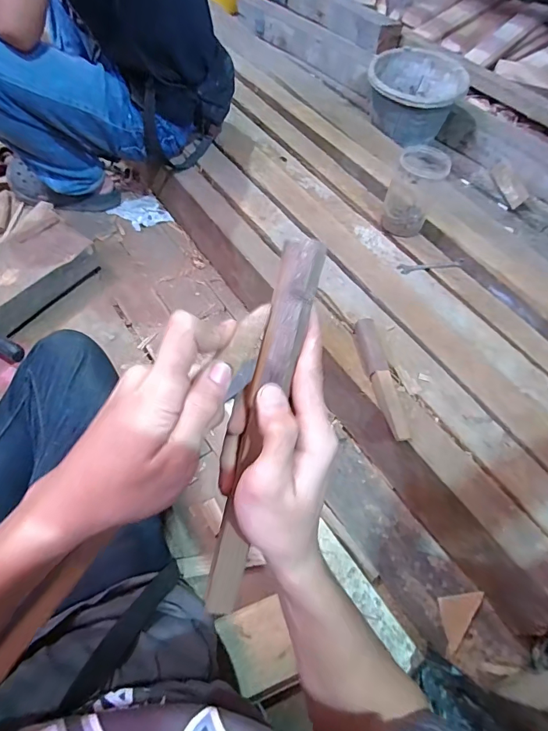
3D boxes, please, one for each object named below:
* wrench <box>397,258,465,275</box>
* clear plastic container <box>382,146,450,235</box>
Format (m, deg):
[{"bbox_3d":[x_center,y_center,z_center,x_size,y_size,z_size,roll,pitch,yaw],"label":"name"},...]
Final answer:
[{"bbox_3d":[0.340,-0.210,0.846,0.171,0.011,0.031,-11,50,-13],"label":"wrench"},{"bbox_3d":[0.292,-0.361,0.851,0.099,0.158,0.099,20,59,7],"label":"clear plastic container"}]

